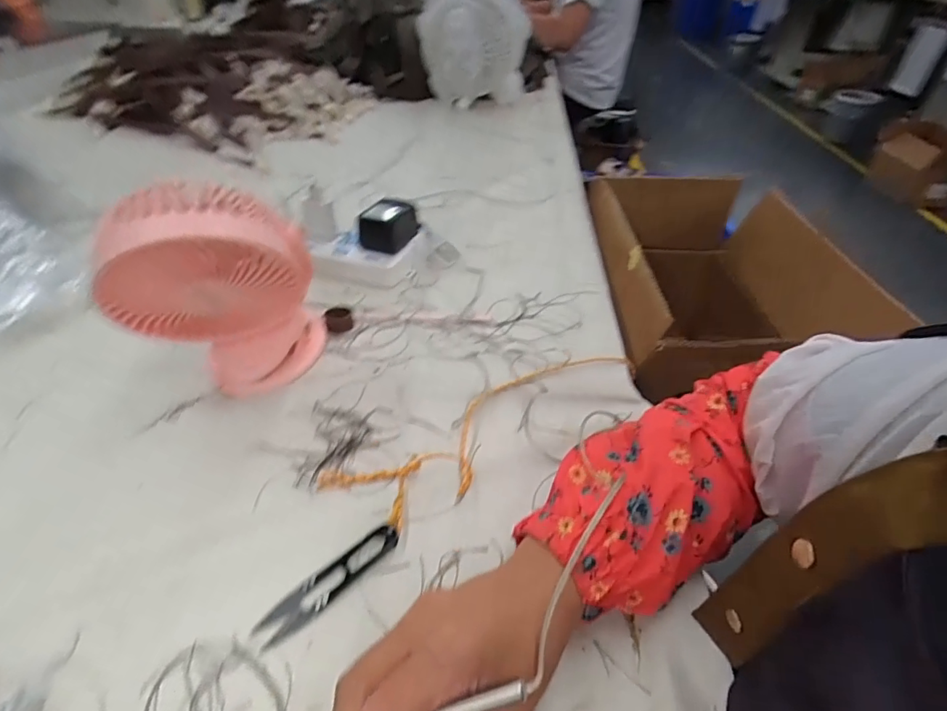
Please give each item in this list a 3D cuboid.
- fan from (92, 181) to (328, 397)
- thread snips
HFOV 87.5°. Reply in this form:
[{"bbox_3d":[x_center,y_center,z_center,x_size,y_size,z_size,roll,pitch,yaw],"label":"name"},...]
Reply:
[{"bbox_3d":[-0.202,-0.053,0.407,0.138,0.185,0.112,-8,41,-11],"label":"fan"},{"bbox_3d":[-0.094,0.146,0.325,0.100,0.009,0.022,-30,50,-32],"label":"thread snips"}]

